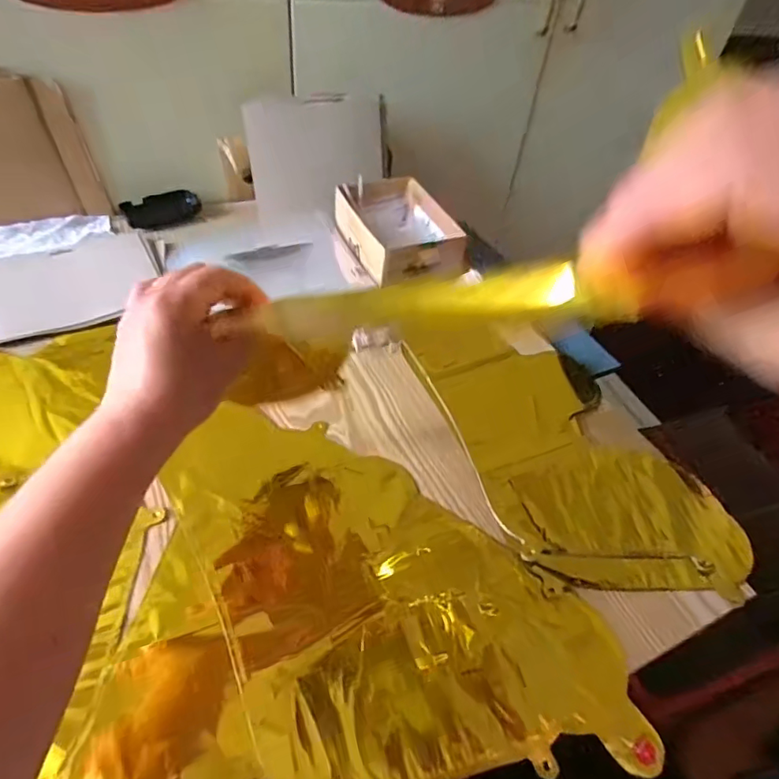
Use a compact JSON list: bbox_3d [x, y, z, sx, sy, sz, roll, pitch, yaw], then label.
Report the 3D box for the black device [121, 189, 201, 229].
[{"bbox_3d":[-0.337,-0.267,0.772,0.106,0.037,0.032,-25,54,-26],"label":"black device"}]

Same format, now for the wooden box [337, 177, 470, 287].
[{"bbox_3d":[0.004,-0.228,0.728,0.130,0.060,0.210,-11,49,-16],"label":"wooden box"}]

